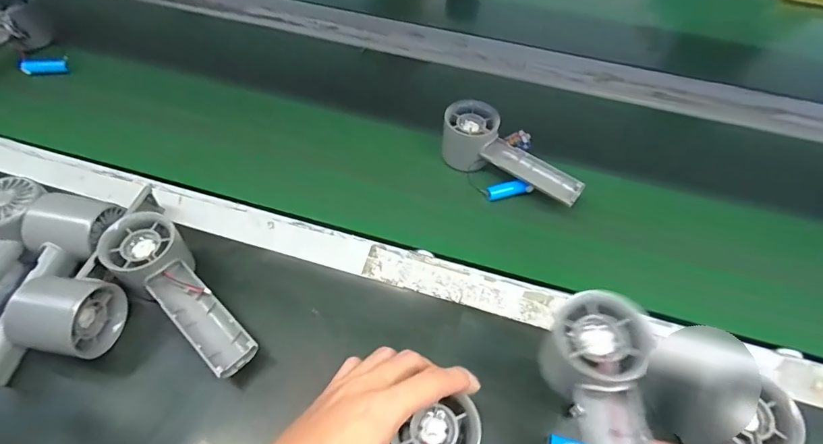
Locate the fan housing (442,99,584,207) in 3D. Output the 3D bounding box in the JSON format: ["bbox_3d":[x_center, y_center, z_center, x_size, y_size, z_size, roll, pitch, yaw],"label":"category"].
[{"bbox_3d":[0.107,-0.074,0.474,0.154,0.049,0.053,24,58,17],"label":"fan housing"}]

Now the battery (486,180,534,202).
[{"bbox_3d":[0.104,-0.034,0.480,0.051,0.012,0.015,-12,60,-13],"label":"battery"}]

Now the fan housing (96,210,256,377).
[{"bbox_3d":[-0.188,0.061,0.368,0.056,0.055,0.159,-39,63,-25],"label":"fan housing"}]

